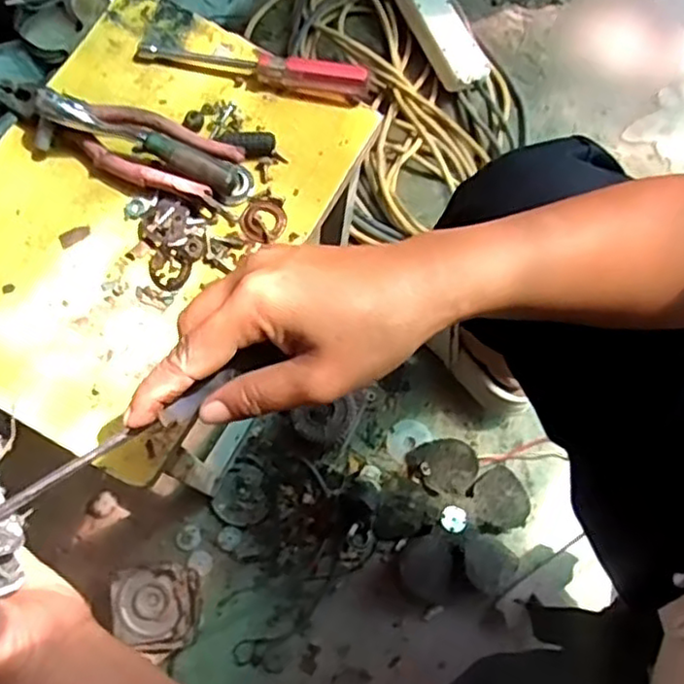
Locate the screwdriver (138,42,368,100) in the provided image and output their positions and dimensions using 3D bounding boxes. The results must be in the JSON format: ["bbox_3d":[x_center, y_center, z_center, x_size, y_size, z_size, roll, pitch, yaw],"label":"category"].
[{"bbox_3d":[-0.067,-0.216,0.528,0.176,0.026,0.018,12,74,2],"label":"screwdriver"}]

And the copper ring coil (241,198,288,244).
[{"bbox_3d":[-0.059,-0.090,0.508,0.032,0.004,0.033,0,74,-1],"label":"copper ring coil"}]

